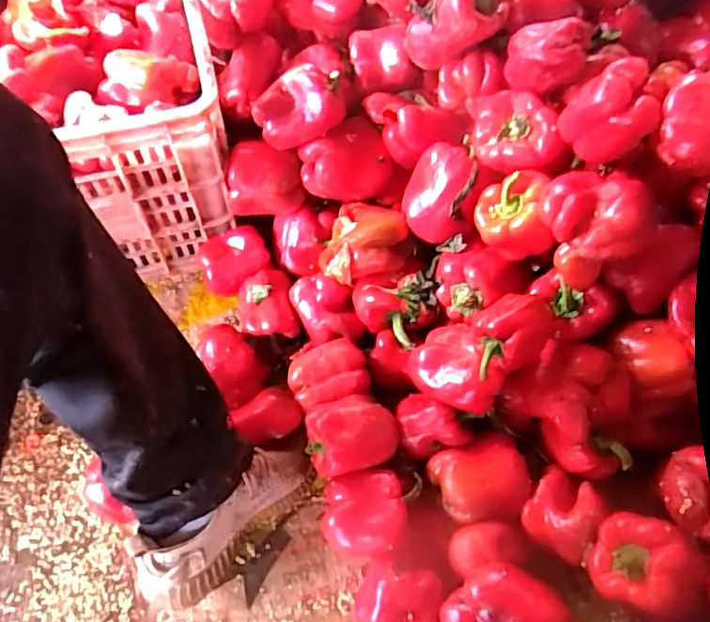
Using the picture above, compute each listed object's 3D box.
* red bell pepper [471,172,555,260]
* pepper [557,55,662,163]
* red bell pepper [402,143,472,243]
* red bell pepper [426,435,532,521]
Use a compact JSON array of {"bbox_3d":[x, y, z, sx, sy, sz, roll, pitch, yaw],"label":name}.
[{"bbox_3d":[0.174,-0.101,0.649,0.081,0.078,0.075,6,61,4],"label":"red bell pepper"},{"bbox_3d":[0.244,-0.190,0.572,0.063,0.077,0.064,0,61,0],"label":"pepper"},{"bbox_3d":[0.111,-0.137,0.712,0.067,0.103,0.095,16,25,-40],"label":"red bell pepper"},{"bbox_3d":[0.137,0.184,0.648,0.088,0.062,0.083,-19,63,-10],"label":"red bell pepper"}]

